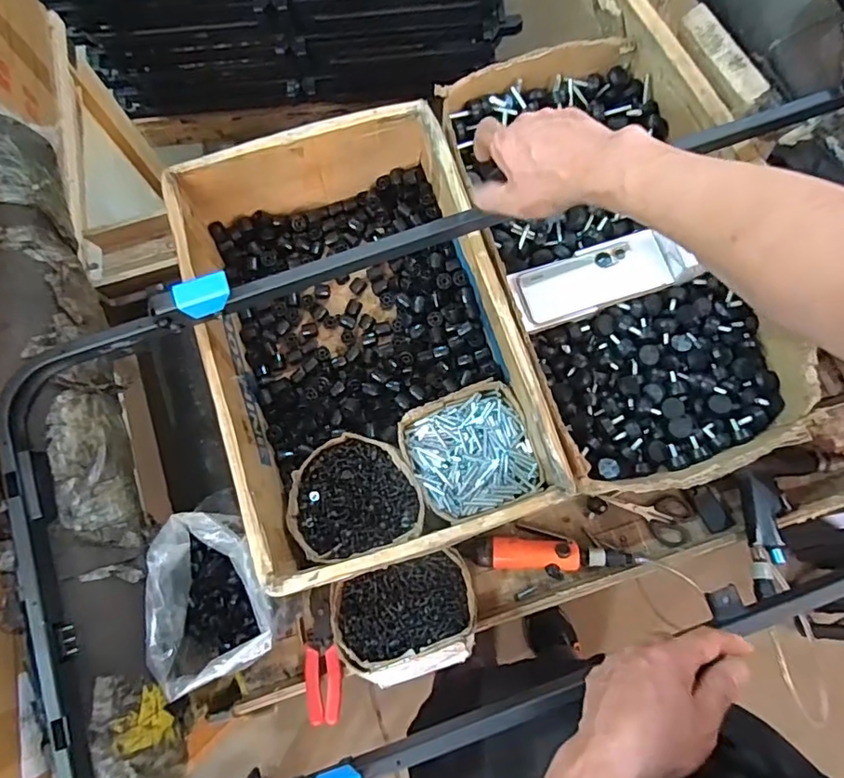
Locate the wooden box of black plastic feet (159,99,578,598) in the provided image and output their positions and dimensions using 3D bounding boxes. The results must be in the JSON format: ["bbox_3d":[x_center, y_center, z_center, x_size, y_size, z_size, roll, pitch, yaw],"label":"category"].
[{"bbox_3d":[-0.072,-0.060,0.706,0.342,0.172,0.515,-18,78,-2],"label":"wooden box of black plastic feet"}]

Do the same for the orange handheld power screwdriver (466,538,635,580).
[{"bbox_3d":[0.172,0.229,0.752,0.209,0.032,0.048,2,78,2],"label":"orange handheld power screwdriver"}]

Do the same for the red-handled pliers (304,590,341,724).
[{"bbox_3d":[-0.132,0.349,0.730,0.045,0.023,0.159,-13,64,-4],"label":"red-handled pliers"}]

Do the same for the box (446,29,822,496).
[{"bbox_3d":[0.253,-0.182,0.732,0.319,0.101,0.602,-19,78,-3],"label":"box"}]

